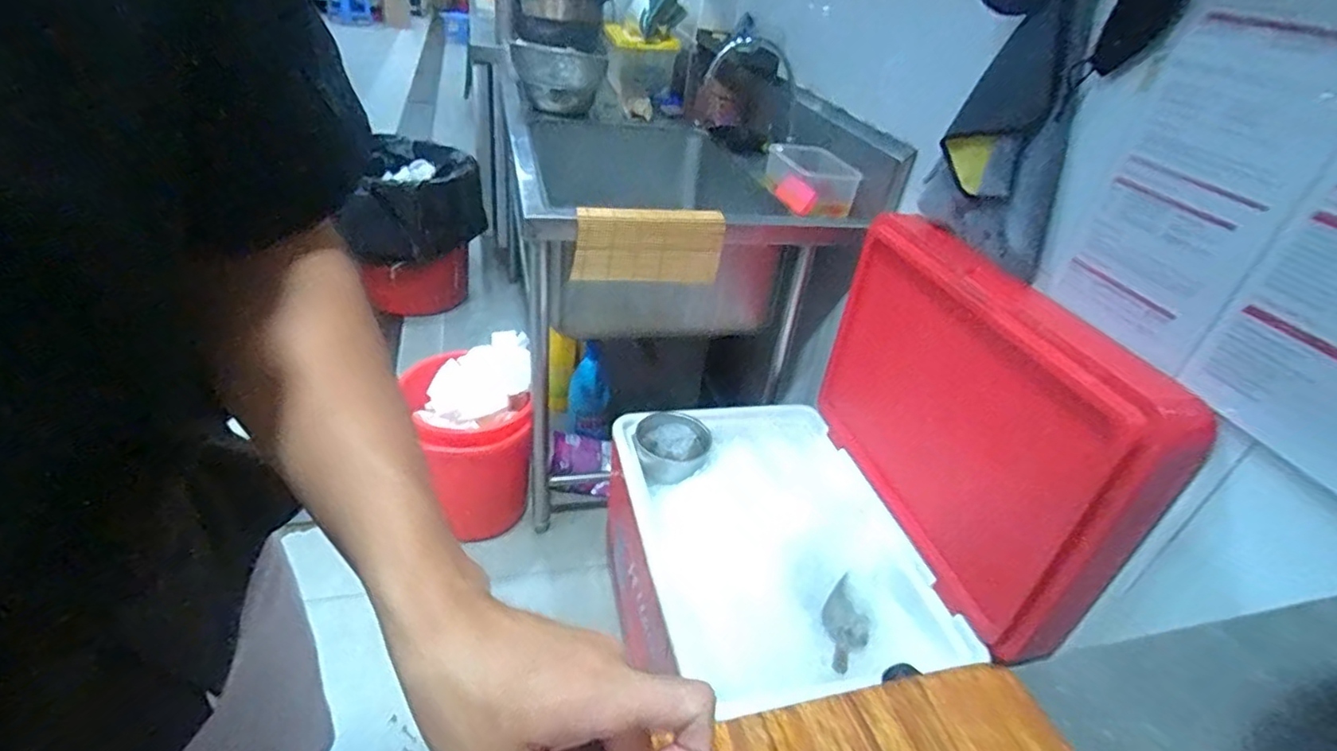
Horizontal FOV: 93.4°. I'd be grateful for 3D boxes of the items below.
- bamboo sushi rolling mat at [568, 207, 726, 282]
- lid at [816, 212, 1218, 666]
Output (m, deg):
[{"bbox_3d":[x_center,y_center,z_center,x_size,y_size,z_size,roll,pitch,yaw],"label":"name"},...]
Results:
[{"bbox_3d":[-0.033,-0.229,1.107,0.260,0.125,0.024,-2,22,-12],"label":"bamboo sushi rolling mat"},{"bbox_3d":[0.451,0.058,1.020,0.078,0.457,0.648,-2,36,-17],"label":"lid"}]

